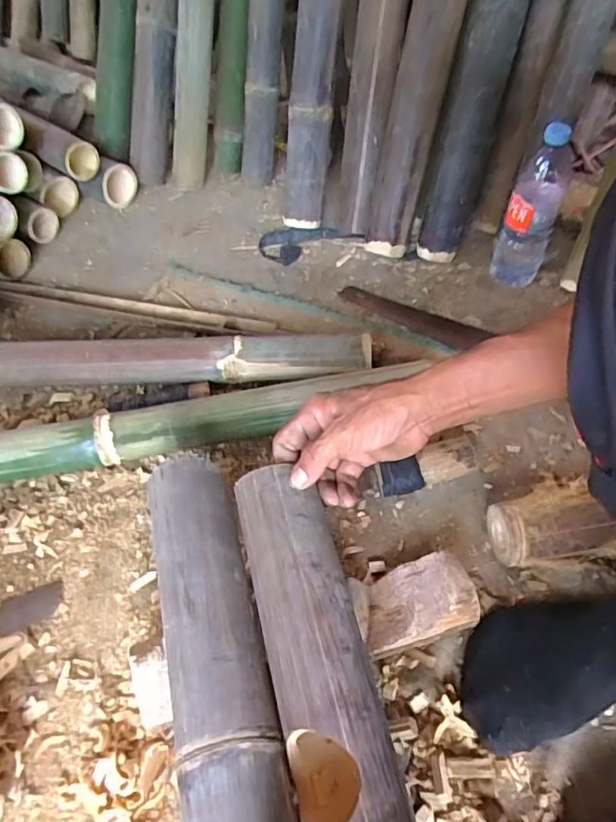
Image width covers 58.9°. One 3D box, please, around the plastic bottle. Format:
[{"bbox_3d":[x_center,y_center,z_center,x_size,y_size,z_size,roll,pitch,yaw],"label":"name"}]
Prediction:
[{"bbox_3d":[0.324,-0.287,0.790,0.071,0.235,0.063,15,51,13],"label":"plastic bottle"}]

